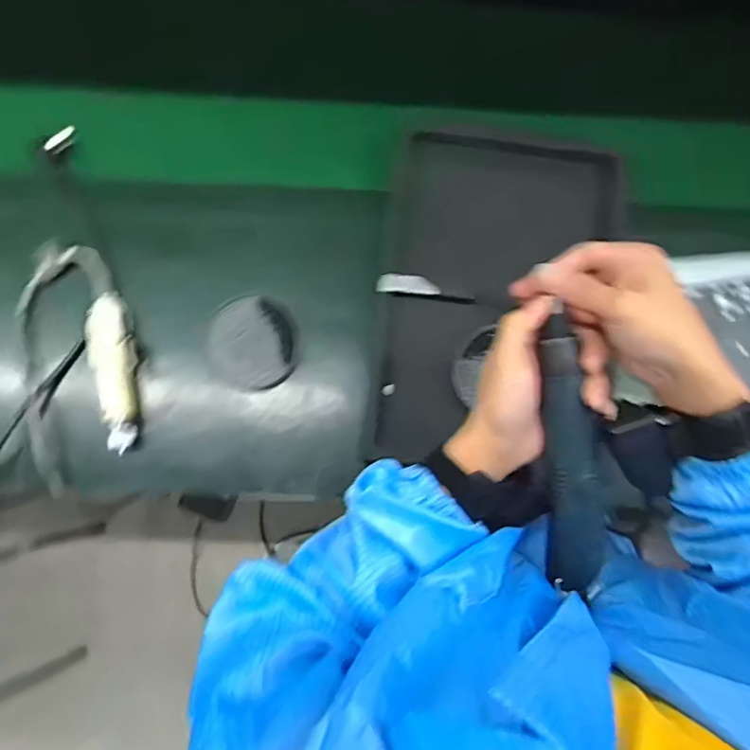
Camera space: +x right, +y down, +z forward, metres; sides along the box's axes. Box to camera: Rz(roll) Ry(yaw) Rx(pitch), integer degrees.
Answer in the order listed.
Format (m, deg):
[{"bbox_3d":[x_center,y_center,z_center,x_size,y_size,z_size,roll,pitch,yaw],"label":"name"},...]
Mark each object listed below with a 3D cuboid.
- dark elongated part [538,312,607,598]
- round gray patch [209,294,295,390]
[{"bbox_3d":[0.136,0.060,0.386,0.033,0.030,0.197,-8,98,-3],"label":"dark elongated part"},{"bbox_3d":[-0.149,-0.037,0.681,0.098,0.020,0.109,-26,81,-6],"label":"round gray patch"}]

